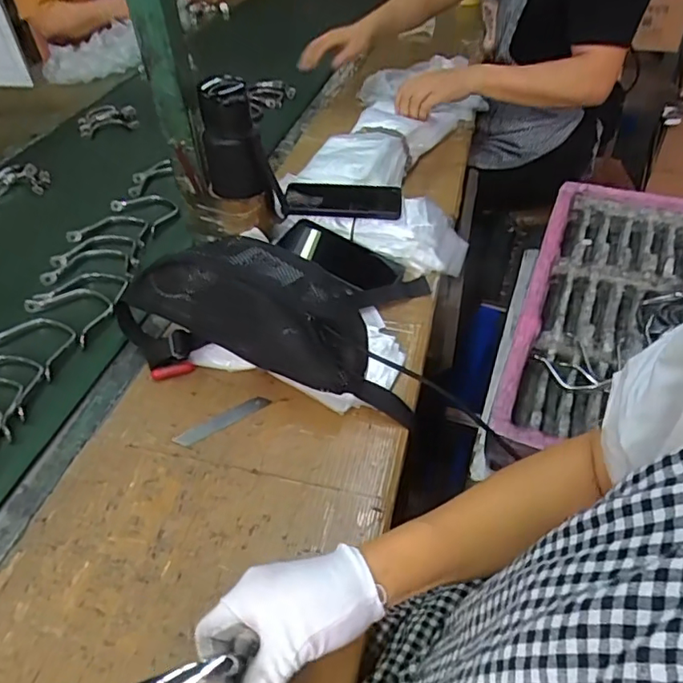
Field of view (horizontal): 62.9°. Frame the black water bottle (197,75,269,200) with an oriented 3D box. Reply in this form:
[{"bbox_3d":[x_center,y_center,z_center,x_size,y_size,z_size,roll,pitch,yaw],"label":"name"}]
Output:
[{"bbox_3d":[-0.136,-0.251,0.694,0.070,0.129,0.066,-10,44,-9],"label":"black water bottle"}]

